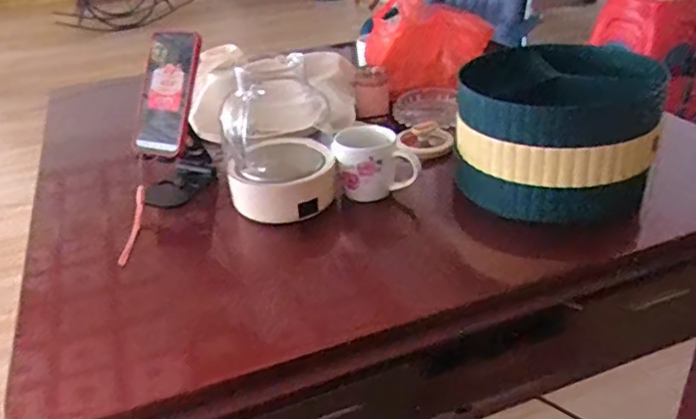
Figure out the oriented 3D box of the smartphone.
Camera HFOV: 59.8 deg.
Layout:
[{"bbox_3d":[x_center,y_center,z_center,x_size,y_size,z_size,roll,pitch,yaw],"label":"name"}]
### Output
[{"bbox_3d":[-0.239,-0.152,0.795,0.069,0.163,0.017,15,10,5],"label":"smartphone"}]

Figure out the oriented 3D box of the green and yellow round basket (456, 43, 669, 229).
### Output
[{"bbox_3d":[0.279,-0.111,0.802,0.240,0.167,0.251,15,35,28],"label":"green and yellow round basket"}]

